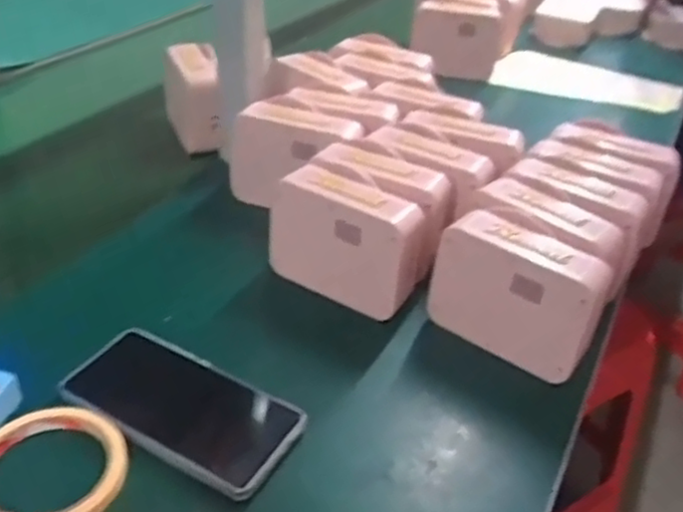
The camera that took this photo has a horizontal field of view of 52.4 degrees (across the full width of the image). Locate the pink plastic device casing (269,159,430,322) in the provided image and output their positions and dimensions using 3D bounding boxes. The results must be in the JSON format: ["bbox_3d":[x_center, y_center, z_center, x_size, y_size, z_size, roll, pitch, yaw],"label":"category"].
[{"bbox_3d":[0.006,-0.016,0.597,0.125,0.095,0.056,23,40,24],"label":"pink plastic device casing"}]

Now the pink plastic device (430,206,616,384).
[{"bbox_3d":[0.140,0.029,0.551,0.129,0.096,0.050,27,42,28],"label":"pink plastic device"}]

